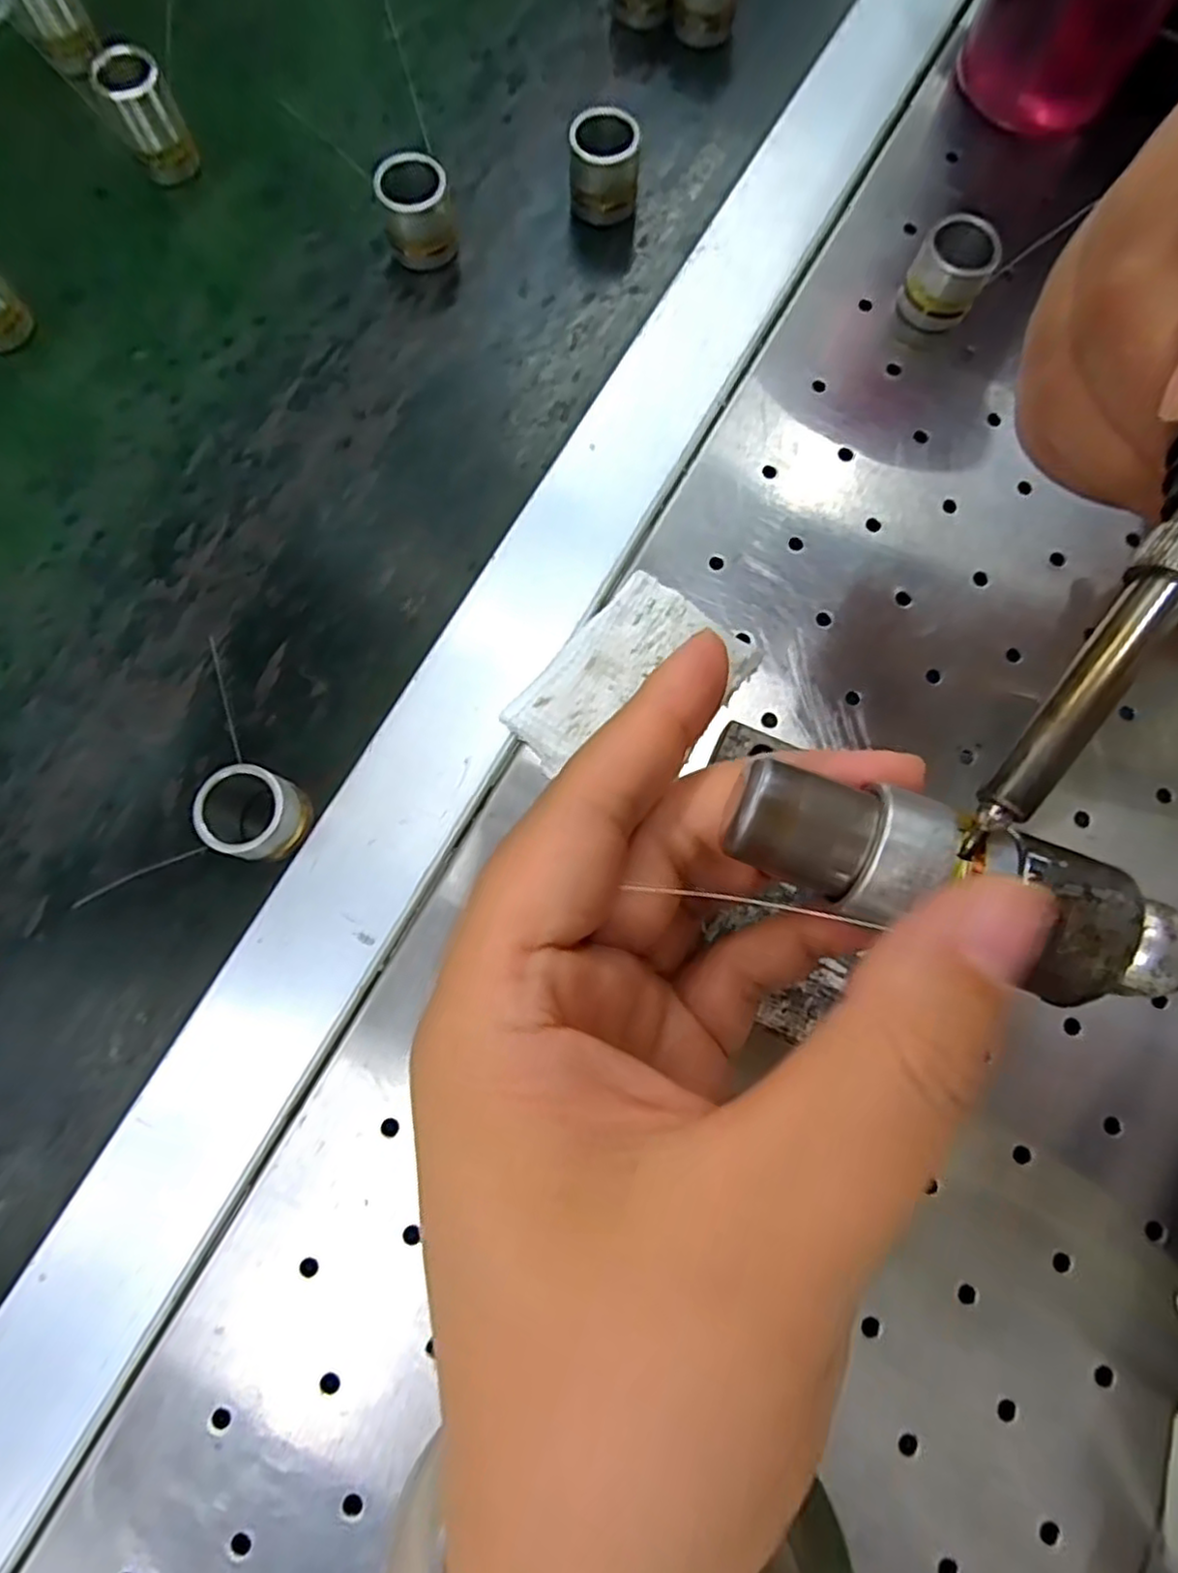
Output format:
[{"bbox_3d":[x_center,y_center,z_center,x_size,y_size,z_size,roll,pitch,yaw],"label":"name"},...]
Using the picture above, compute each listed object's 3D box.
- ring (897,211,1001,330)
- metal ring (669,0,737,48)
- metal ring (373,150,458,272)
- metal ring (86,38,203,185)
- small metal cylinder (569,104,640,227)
[{"bbox_3d":[0.120,-0.170,0.232,0.024,0.024,0.021,33,80,6],"label":"ring"},{"bbox_3d":[0.044,-0.304,0.264,0.024,0.025,0.024,0,78,0],"label":"metal ring"},{"bbox_3d":[-0.060,-0.200,0.244,0.023,0.026,0.022,0,78,0],"label":"metal ring"},{"bbox_3d":[-0.158,-0.240,0.250,0.020,0.033,0.020,0,78,0],"label":"metal ring"},{"bbox_3d":[0.005,-0.220,0.248,0.024,0.027,0.024,1,78,0],"label":"small metal cylinder"}]

